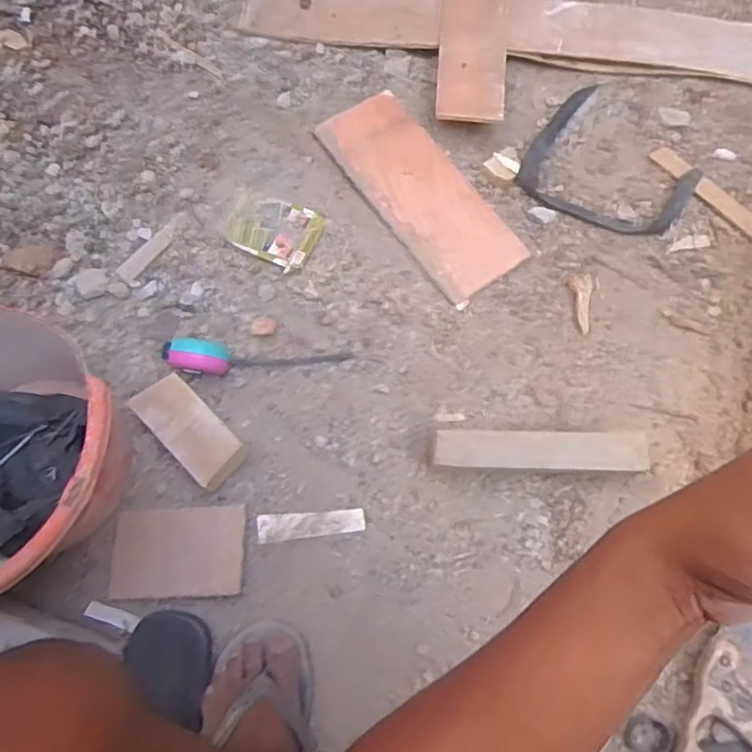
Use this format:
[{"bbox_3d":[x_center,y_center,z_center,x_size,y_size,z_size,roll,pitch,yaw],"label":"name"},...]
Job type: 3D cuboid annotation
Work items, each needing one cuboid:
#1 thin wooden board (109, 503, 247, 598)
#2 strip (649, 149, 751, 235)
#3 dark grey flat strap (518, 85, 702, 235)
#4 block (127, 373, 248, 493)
[{"bbox_3d":[-0.209,0.183,0.699,0.140,0.011,0.089,-2,74,-1],"label":"thin wooden board"},{"bbox_3d":[0.412,-0.227,0.833,0.025,0.008,0.165,-43,78,-11],"label":"strip"},{"bbox_3d":[0.295,-0.259,0.841,0.197,0.019,0.190,36,77,10],"label":"dark grey flat strap"},{"bbox_3d":[-0.198,0.059,0.723,0.064,0.047,0.126,-44,78,-11],"label":"block"}]

